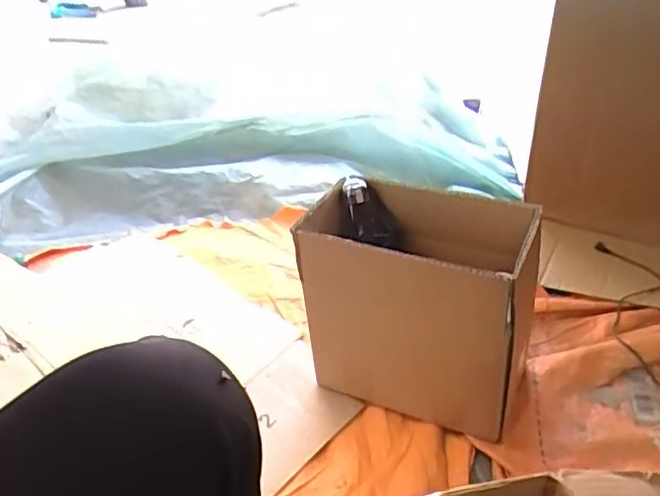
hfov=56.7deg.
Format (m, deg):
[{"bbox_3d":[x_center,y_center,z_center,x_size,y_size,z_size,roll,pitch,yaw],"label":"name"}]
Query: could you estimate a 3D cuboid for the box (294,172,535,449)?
[{"bbox_3d":[0.118,0.069,0.779,0.261,0.263,0.162,17,43,26],"label":"box"}]

